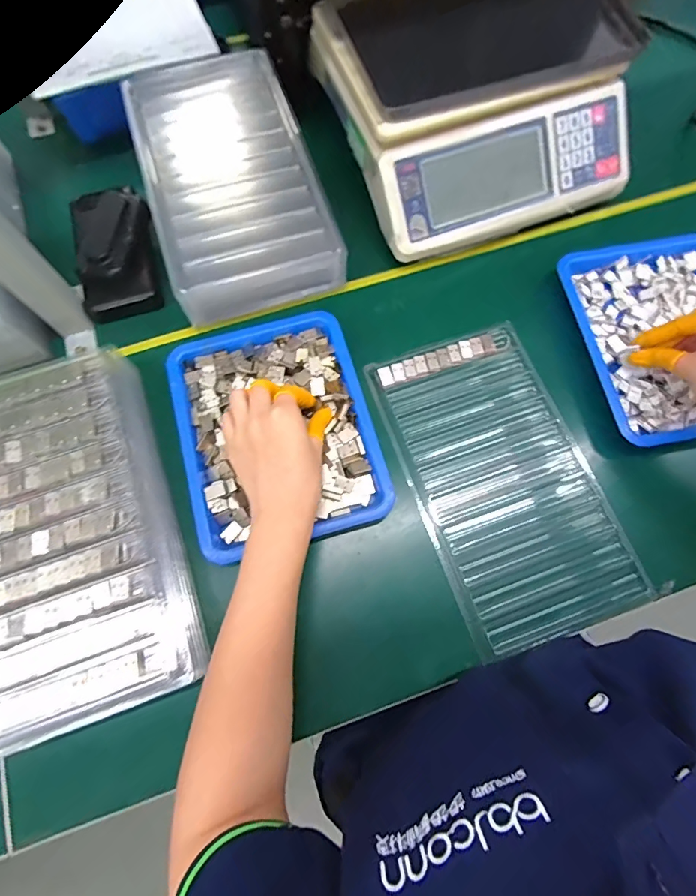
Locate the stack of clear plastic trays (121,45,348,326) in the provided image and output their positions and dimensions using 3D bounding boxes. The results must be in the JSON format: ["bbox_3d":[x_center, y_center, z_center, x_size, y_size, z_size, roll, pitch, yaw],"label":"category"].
[{"bbox_3d":[-0.127,-0.291,0.470,0.172,0.057,0.299,-18,74,-6],"label":"stack of clear plastic trays"}]

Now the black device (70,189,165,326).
[{"bbox_3d":[-0.251,-0.218,0.459,0.082,0.045,0.149,-12,74,-4],"label":"black device"}]

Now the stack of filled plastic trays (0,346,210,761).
[{"bbox_3d":[-0.239,0.069,0.358,0.166,0.050,0.290,-21,75,-6],"label":"stack of filled plastic trays"}]

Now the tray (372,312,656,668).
[{"bbox_3d":[0.144,0.024,0.409,0.165,0.013,0.288,-19,74,-6],"label":"tray"}]

